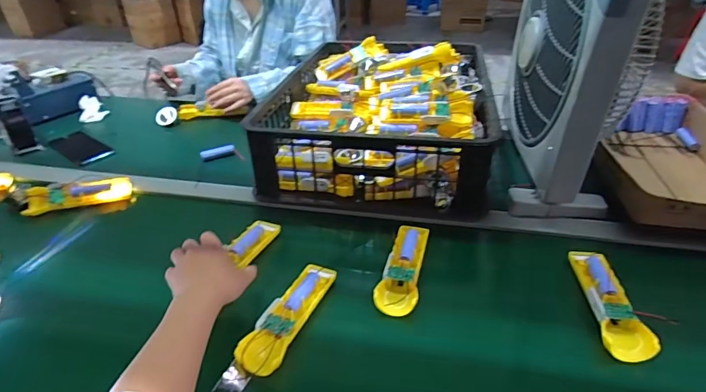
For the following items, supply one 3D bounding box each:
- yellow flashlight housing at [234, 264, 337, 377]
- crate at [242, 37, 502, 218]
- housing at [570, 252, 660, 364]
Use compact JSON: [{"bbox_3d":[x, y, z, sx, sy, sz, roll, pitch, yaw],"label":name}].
[{"bbox_3d":[-0.079,0.142,0.525,0.050,0.017,0.168,12,38,19],"label":"yellow flashlight housing"},{"bbox_3d":[0.062,-0.171,0.877,0.400,0.128,0.499,5,36,10],"label":"crate"},{"bbox_3d":[0.317,0.126,0.532,0.050,0.025,0.164,3,36,8],"label":"housing"}]

